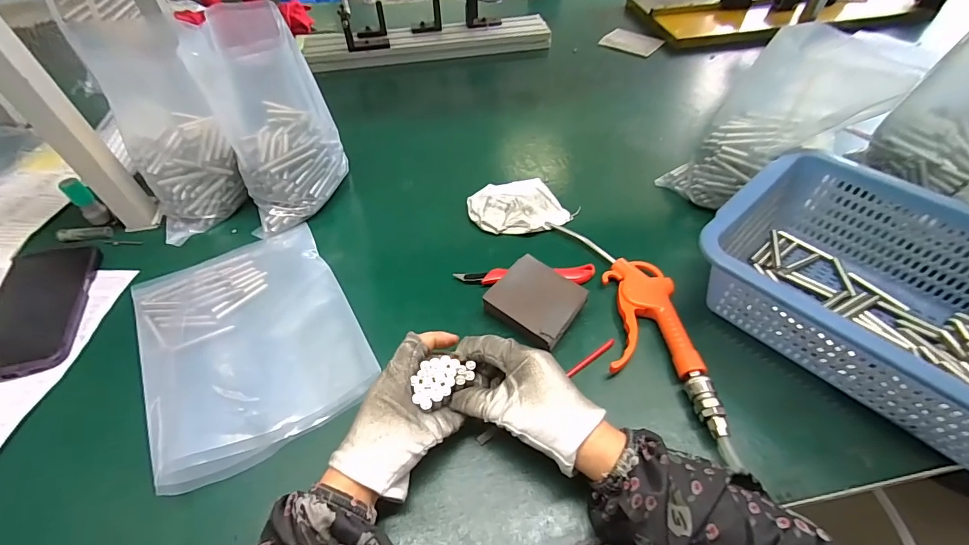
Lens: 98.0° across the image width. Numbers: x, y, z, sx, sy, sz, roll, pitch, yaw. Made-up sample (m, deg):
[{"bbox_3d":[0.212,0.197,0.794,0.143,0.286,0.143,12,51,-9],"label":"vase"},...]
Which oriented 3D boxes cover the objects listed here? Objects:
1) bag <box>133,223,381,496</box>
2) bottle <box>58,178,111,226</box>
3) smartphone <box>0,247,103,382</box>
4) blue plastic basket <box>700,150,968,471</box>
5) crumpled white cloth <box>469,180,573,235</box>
[{"bbox_3d":[-0.230,0.052,0.412,0.180,0.033,0.256,-29,54,-22],"label":"bag"},{"bbox_3d":[-0.492,-0.086,0.521,0.025,0.059,0.025,28,56,24],"label":"bottle"},{"bbox_3d":[-0.469,0.035,0.443,0.083,0.013,0.174,-16,50,-12],"label":"smartphone"},{"bbox_3d":[0.354,0.028,0.364,0.221,0.101,0.285,-35,56,-26],"label":"blue plastic basket"},{"bbox_3d":[0.039,-0.083,0.529,0.113,0.022,0.094,-18,50,-14],"label":"crumpled white cloth"}]

